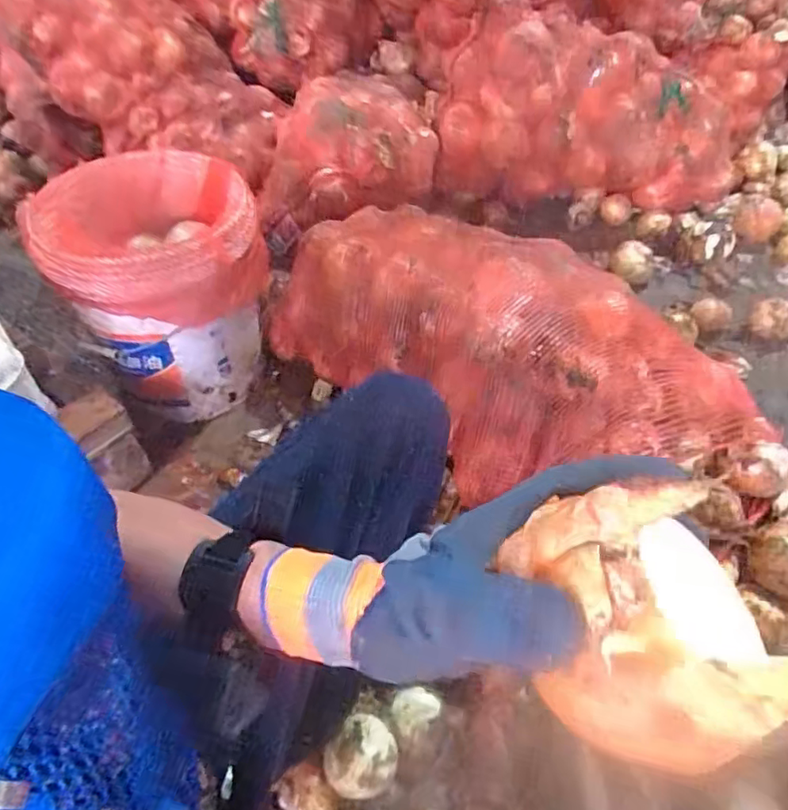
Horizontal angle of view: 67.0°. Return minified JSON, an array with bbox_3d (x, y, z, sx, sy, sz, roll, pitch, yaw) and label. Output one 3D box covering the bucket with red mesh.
[{"bbox_3d":[-0.343,-0.175,0.932,0.288,0.318,0.291,-15,52,-15],"label":"bucket with red mesh"}]

